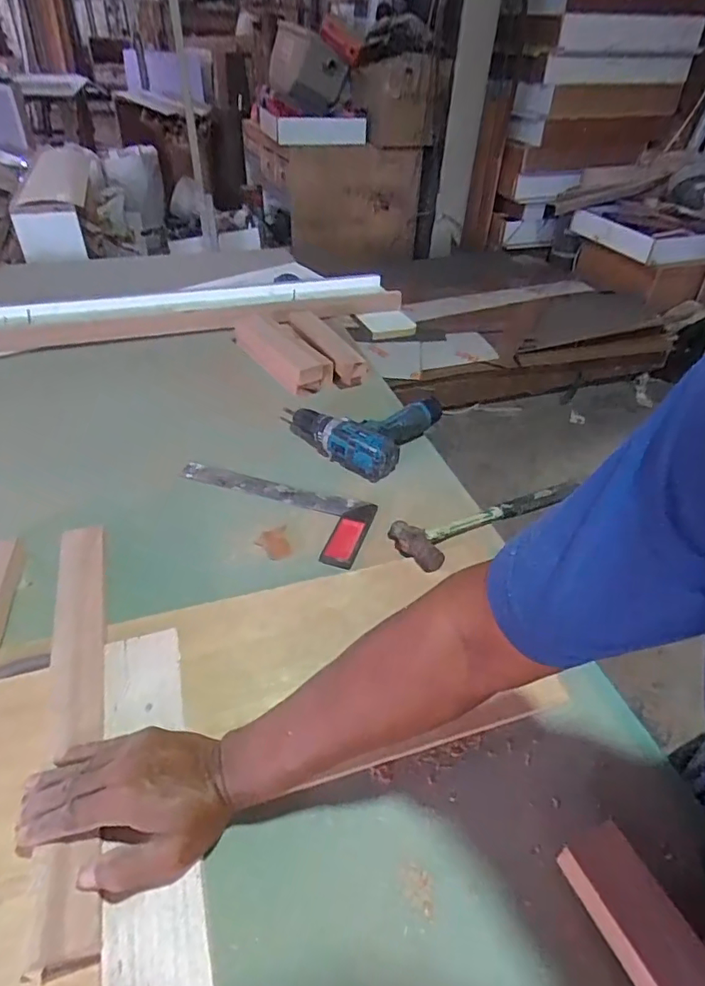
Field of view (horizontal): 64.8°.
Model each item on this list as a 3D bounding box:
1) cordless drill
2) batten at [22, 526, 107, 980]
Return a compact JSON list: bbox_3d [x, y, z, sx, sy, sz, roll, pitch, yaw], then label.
[{"bbox_3d":[0.014,-0.116,0.915,0.234,0.063,0.185,31,46,31],"label":"cordless drill"},{"bbox_3d":[-0.265,0.187,0.532,0.053,0.030,0.438,-11,39,-15],"label":"batten"}]

